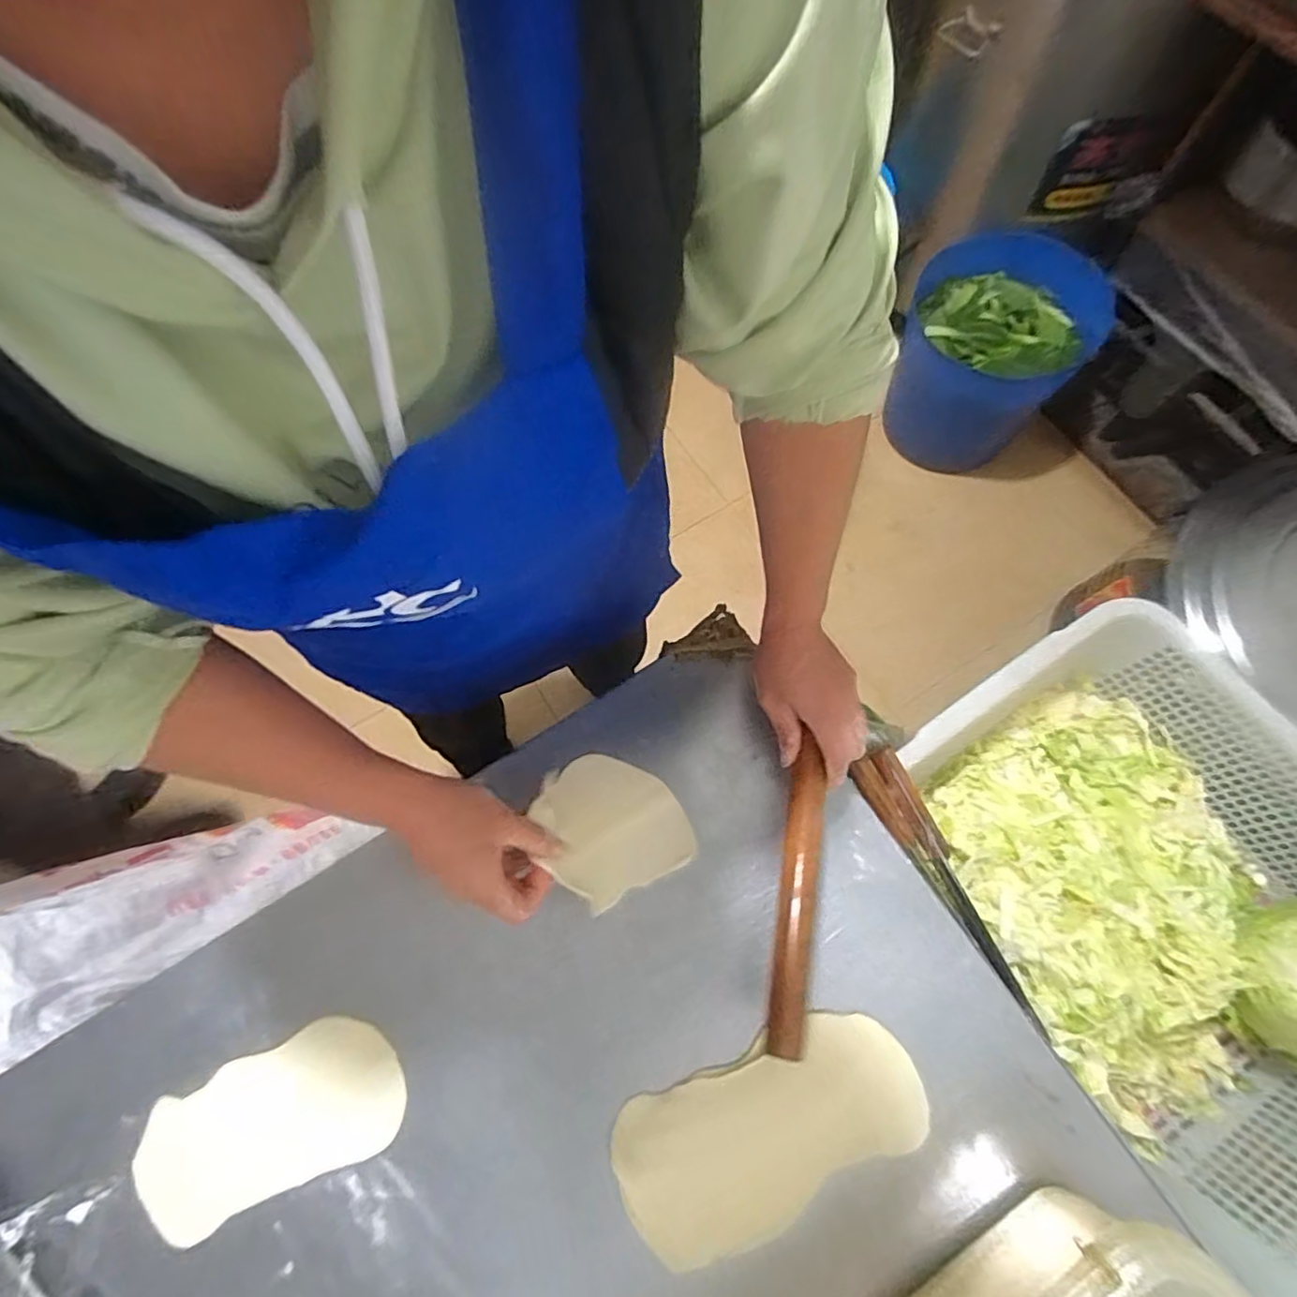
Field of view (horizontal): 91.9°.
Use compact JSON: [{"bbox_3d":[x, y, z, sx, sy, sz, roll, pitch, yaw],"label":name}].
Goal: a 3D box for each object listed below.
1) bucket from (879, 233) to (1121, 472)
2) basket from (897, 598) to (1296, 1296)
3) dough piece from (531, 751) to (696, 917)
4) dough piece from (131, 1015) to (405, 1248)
[{"bbox_3d":[0.714,-0.630,1.367,0.346,0.386,0.346,-1,71,3],"label":"bucket"},{"bbox_3d":[0.555,0.247,0.670,0.366,0.149,0.533,-33,72,-8],"label":"basket"},{"bbox_3d":[-0.032,0.147,0.534,0.111,0.014,0.117,-27,70,-8],"label":"dough piece"},{"bbox_3d":[-0.296,0.369,0.489,0.201,0.005,0.100,-24,71,-5],"label":"dough piece"}]

